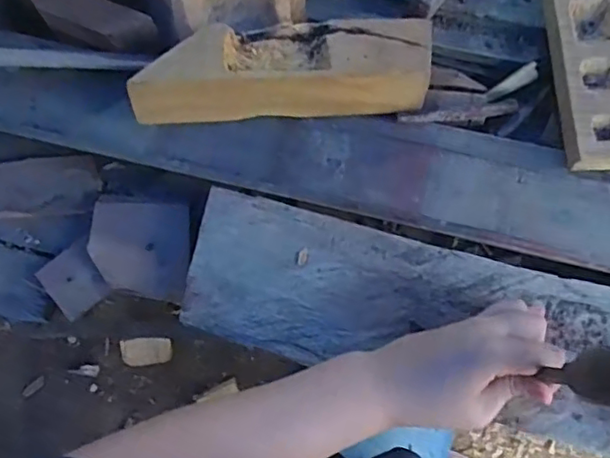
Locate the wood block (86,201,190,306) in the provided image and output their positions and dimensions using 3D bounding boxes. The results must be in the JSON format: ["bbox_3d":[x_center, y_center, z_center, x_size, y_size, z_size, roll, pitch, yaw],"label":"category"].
[{"bbox_3d":[-0.142,0.017,0.529,0.089,0.018,0.078,7,69,4],"label":"wood block"}]

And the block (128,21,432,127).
[{"bbox_3d":[-0.016,-0.130,0.499,0.239,0.054,0.076,-6,71,-2],"label":"block"}]

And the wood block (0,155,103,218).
[{"bbox_3d":[-0.252,-0.037,0.562,0.127,0.018,0.057,-4,71,-1],"label":"wood block"}]

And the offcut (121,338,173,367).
[{"bbox_3d":[-0.279,0.215,1.083,0.099,0.023,0.044,-8,67,20],"label":"offcut"}]

